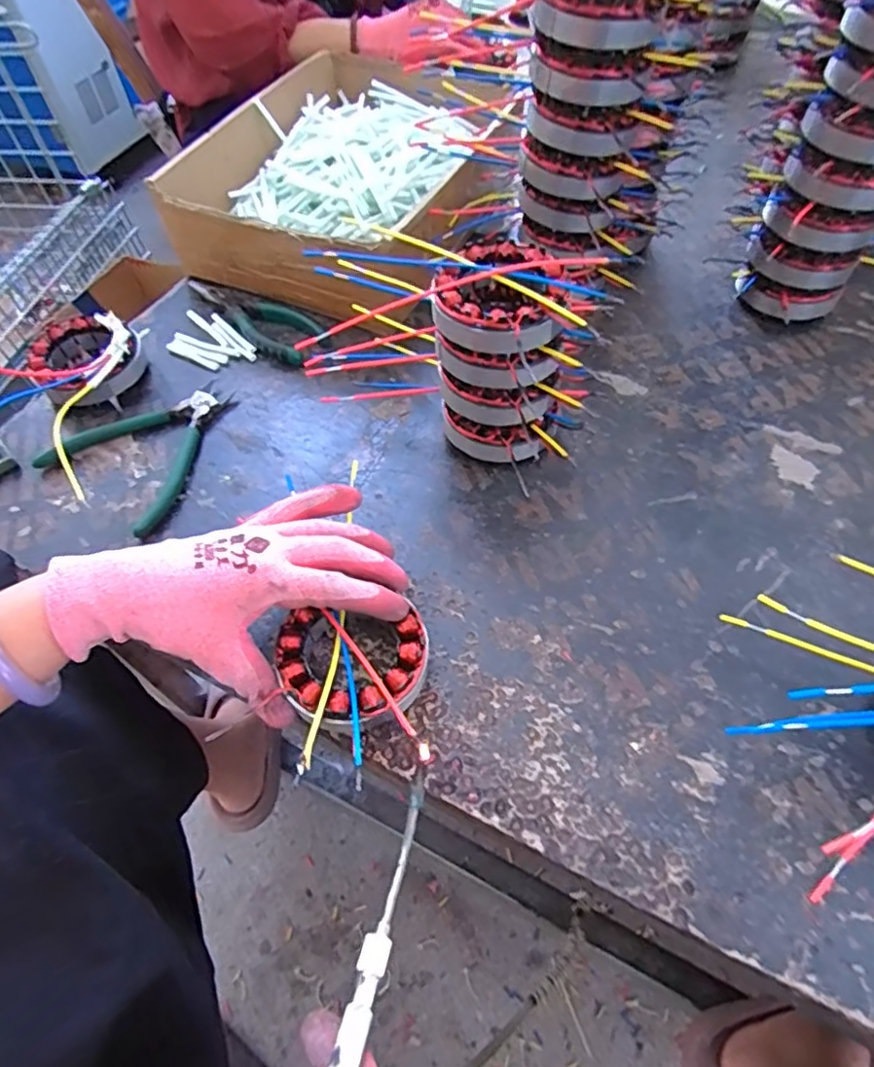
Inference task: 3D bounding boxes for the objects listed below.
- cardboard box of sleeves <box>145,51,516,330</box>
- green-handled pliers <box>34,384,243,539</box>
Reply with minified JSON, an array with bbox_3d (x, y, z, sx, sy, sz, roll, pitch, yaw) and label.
[{"bbox_3d":[-0.082,-0.341,0.612,0.252,0.093,0.310,25,60,18],"label":"cardboard box of sleeves"},{"bbox_3d":[-0.222,-0.075,0.482,0.110,0.012,0.134,27,61,18],"label":"green-handled pliers"}]

